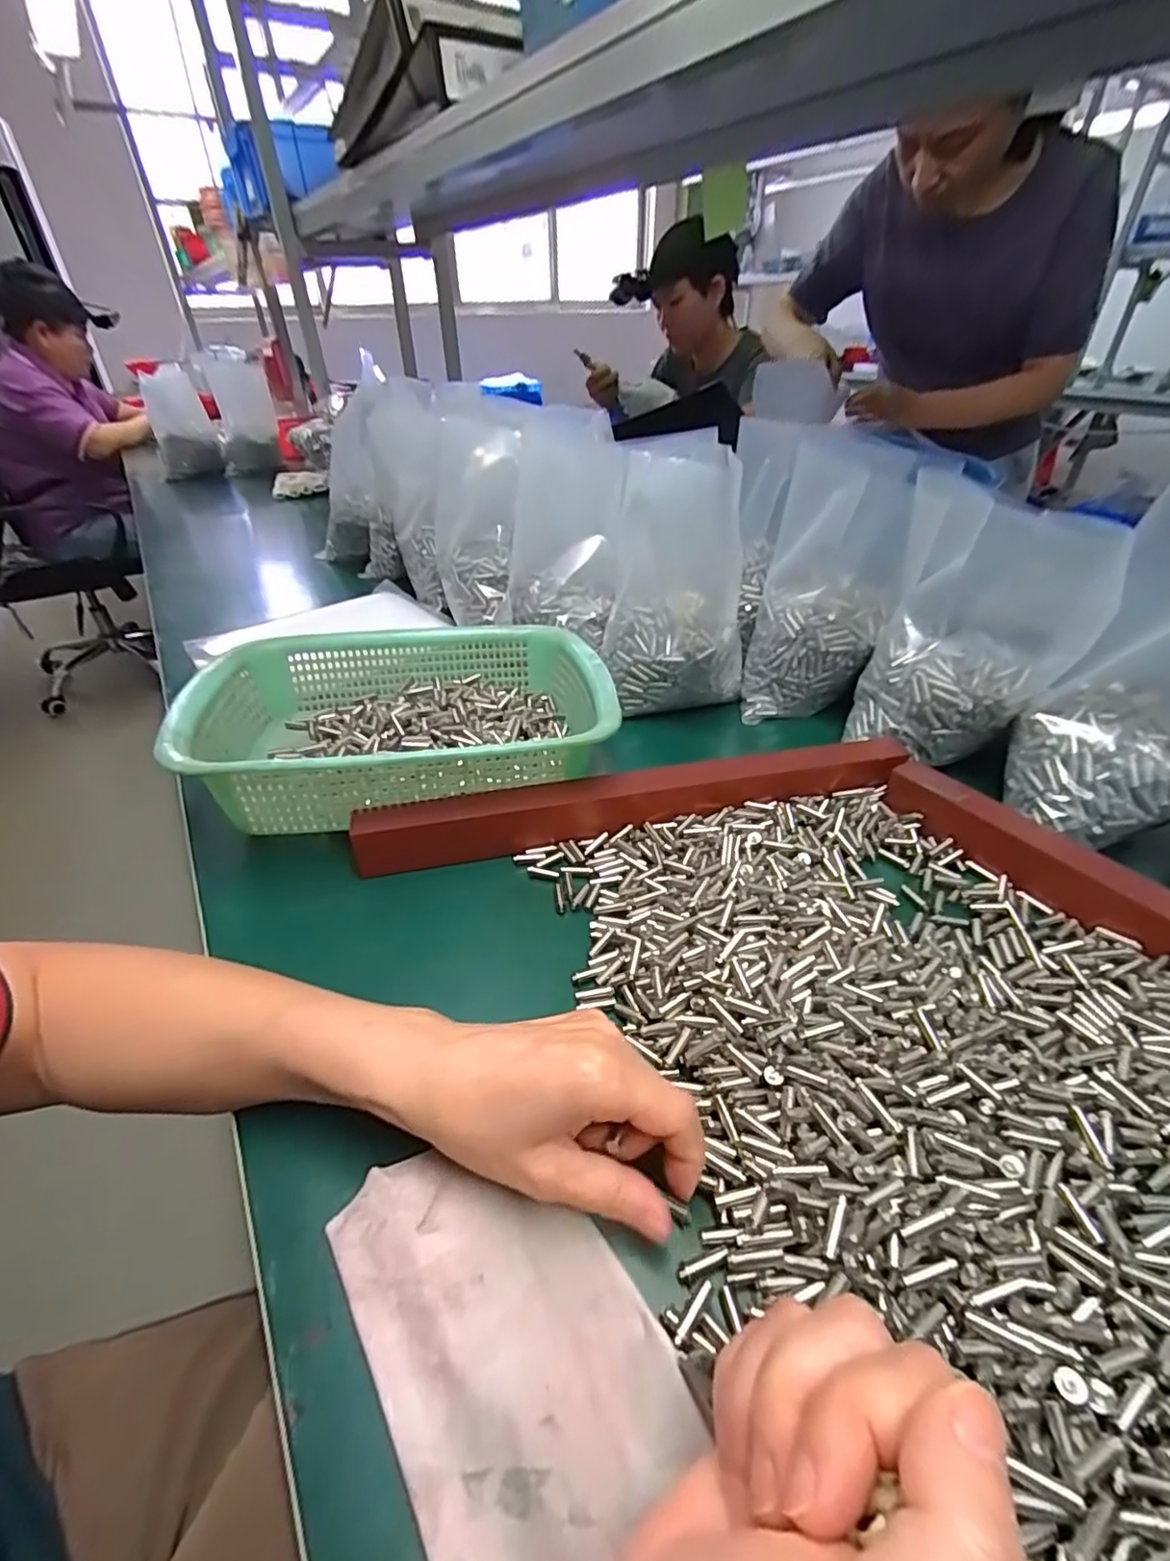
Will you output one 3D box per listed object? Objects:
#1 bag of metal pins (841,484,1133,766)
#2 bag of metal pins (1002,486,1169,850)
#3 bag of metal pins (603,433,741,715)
[{"bbox_3d":[0.286,-0.105,0.459,0.126,0.174,0.087,9,37,14],"label":"bag of metal pins"},{"bbox_3d":[0.362,-0.064,0.377,0.122,0.188,0.118,29,45,35],"label":"bag of metal pins"},{"bbox_3d":[0.086,-0.182,0.574,0.122,0.232,0.106,3,9,11],"label":"bag of metal pins"}]

